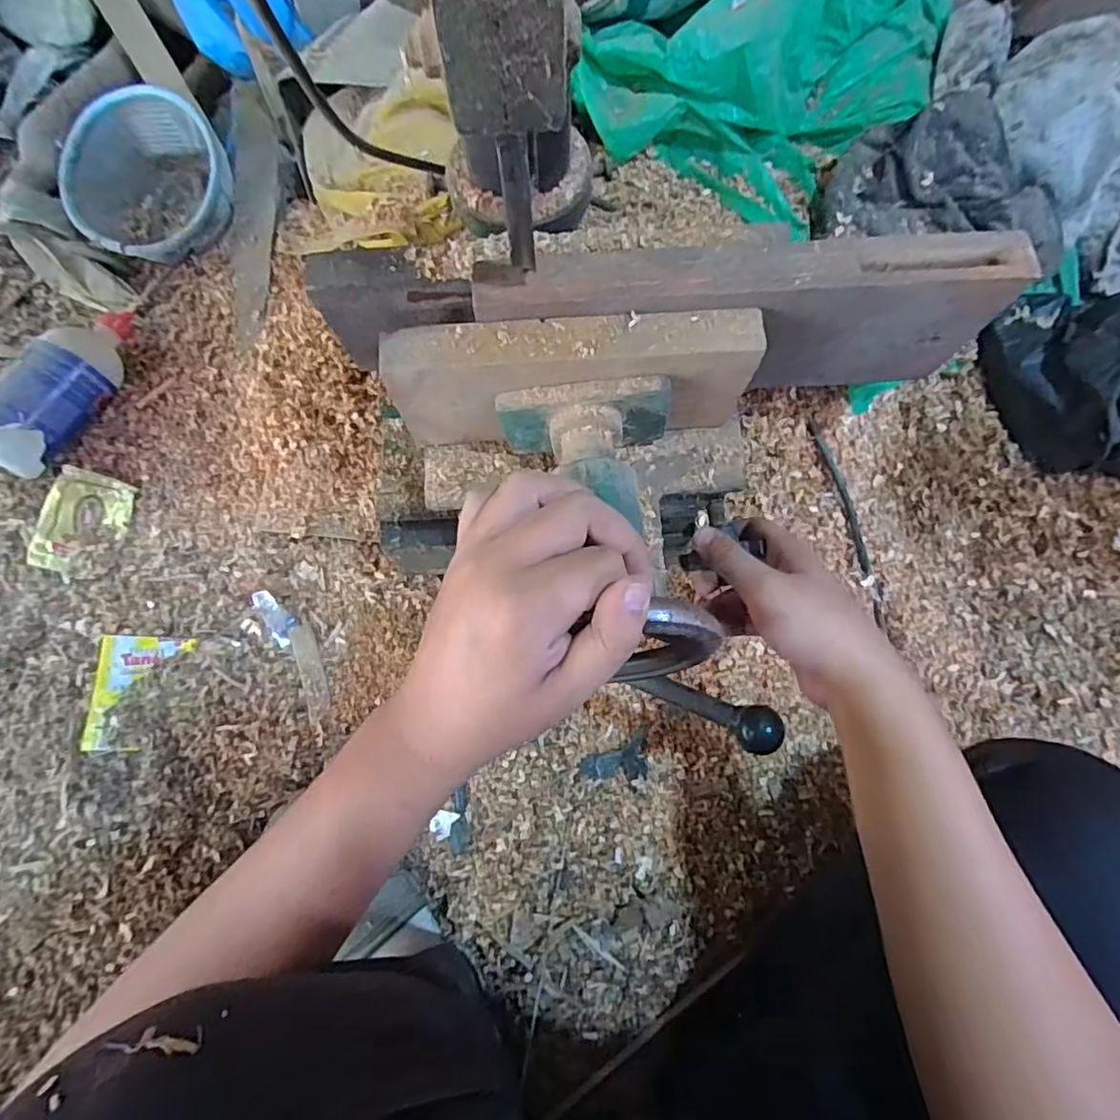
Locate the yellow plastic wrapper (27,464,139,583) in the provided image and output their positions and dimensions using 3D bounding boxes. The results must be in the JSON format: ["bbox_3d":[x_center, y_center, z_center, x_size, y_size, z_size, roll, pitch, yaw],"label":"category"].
[{"bbox_3d":[-0.460,-0.035,0.562,0.076,0.017,0.099,18,75,6],"label":"yellow plastic wrapper"}]

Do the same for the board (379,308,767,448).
[{"bbox_3d":[0.007,-0.108,0.362,0.210,0.086,0.030,-3,74,0],"label":"board"}]

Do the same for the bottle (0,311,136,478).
[{"bbox_3d":[-0.485,-0.172,0.569,0.071,0.068,0.190,32,77,9],"label":"bottle"}]

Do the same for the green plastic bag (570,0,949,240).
[{"bbox_3d":[0.193,-0.438,0.514,0.226,0.108,0.370,37,78,10],"label":"green plastic bag"}]

